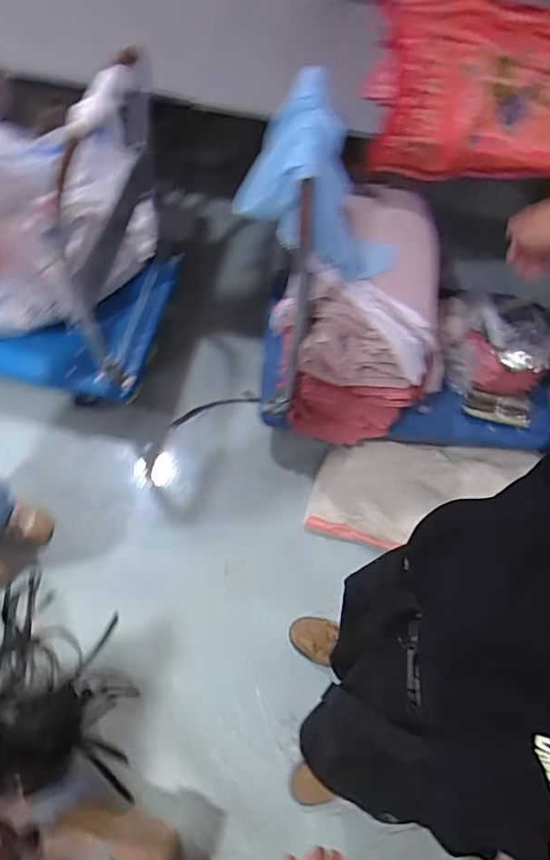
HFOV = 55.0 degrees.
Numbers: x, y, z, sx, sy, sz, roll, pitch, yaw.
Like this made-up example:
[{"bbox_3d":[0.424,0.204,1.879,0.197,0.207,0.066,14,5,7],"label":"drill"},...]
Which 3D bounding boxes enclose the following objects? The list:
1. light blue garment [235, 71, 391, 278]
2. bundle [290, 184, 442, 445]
[{"bbox_3d":[0.096,-0.489,1.111,0.293,0.289,0.272,38,67,15],"label":"light blue garment"},{"bbox_3d":[0.246,-0.315,1.384,0.334,0.384,0.571,7,63,0],"label":"bundle"}]

